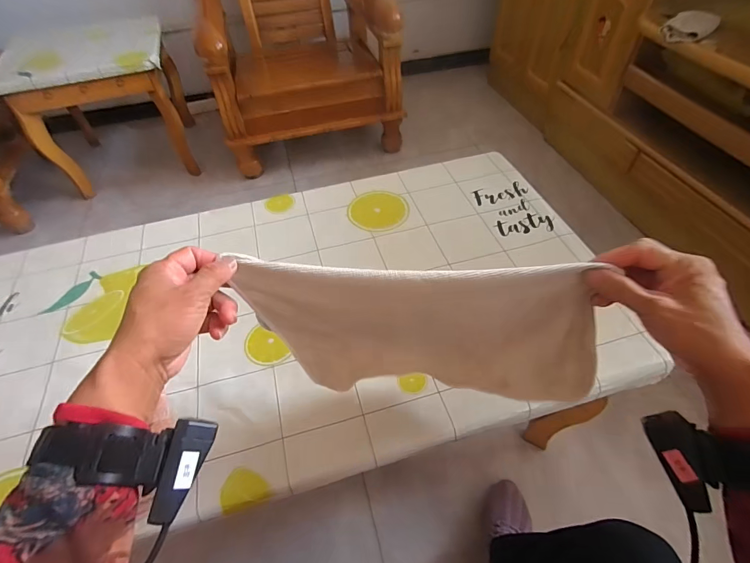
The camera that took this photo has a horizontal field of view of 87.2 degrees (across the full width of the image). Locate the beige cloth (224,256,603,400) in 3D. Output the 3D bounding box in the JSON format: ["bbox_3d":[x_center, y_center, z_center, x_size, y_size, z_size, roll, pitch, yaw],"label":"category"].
[{"bbox_3d":[0.048,0.059,0.403,0.329,0.182,0.042,3,50,6],"label":"beige cloth"}]

